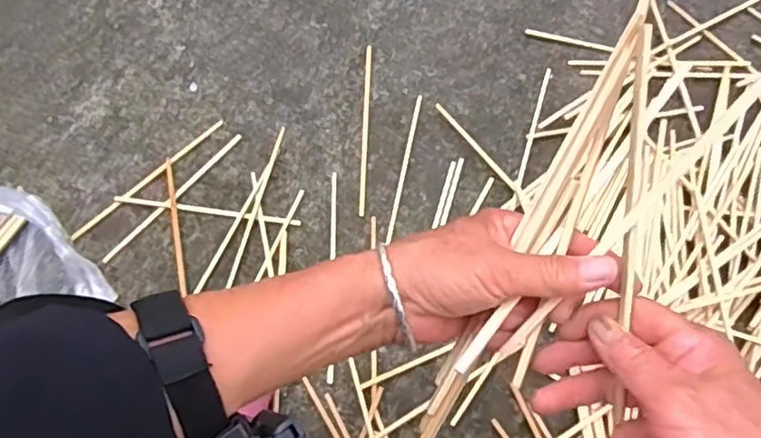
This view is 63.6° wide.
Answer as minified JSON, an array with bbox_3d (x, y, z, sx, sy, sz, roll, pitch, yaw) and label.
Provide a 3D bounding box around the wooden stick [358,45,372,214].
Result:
[{"bbox_3d":[-0.020,-0.116,0.785,0.008,0.004,0.228,2,76,2],"label":"wooden stick"}]

